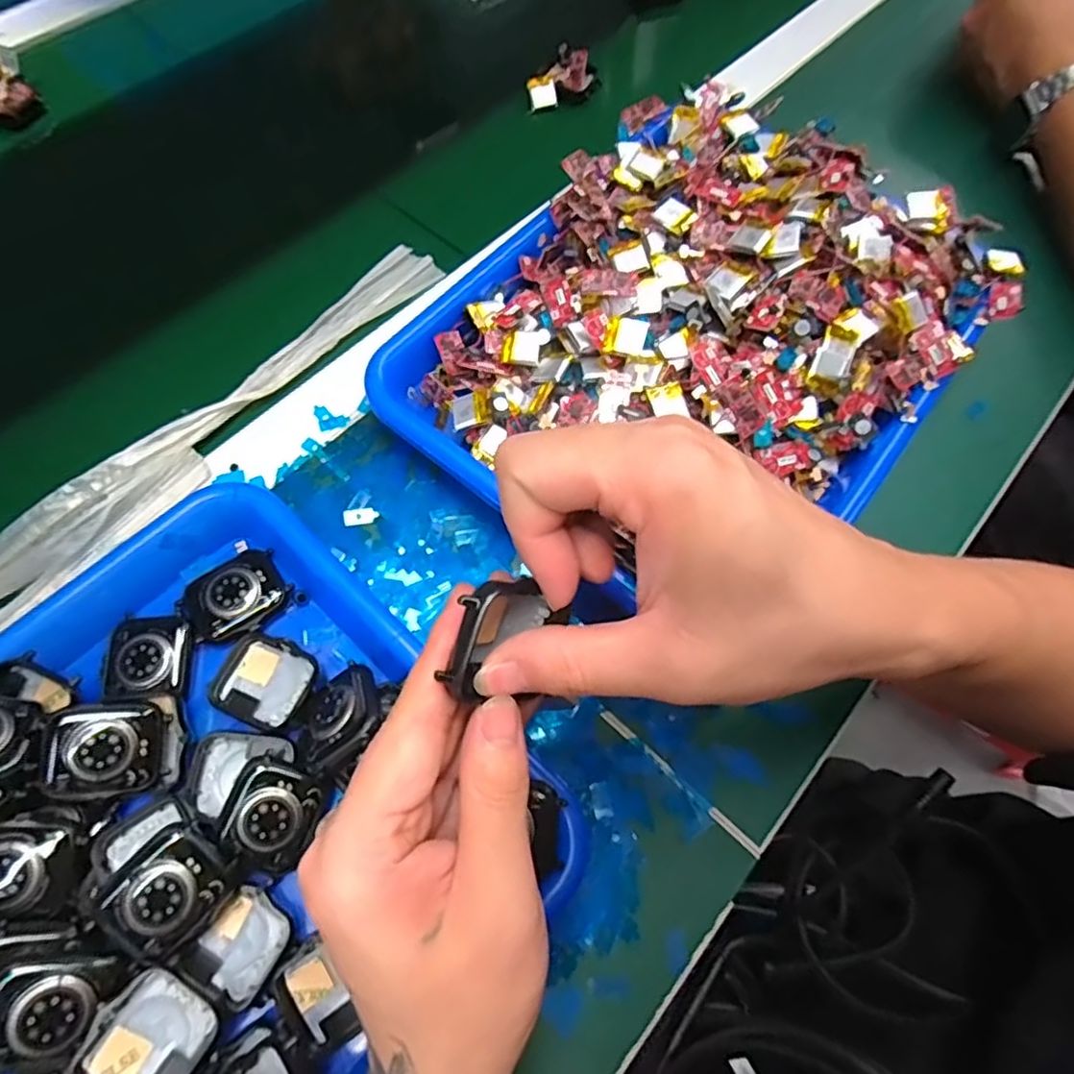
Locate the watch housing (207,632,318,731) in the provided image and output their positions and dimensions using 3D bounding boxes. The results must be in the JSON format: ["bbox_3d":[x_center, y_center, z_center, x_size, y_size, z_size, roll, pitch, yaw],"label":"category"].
[{"bbox_3d":[-0.125,0.066,0.293,0.041,0.007,0.038,24,68,7],"label":"watch housing"}]

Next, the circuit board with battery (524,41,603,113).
[{"bbox_3d":[0.019,-0.348,0.487,0.041,0.021,0.055,38,70,12],"label":"circuit board with battery"}]

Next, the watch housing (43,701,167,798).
[{"bbox_3d":[-0.180,0.089,0.266,0.042,0.010,0.037,1,81,-24],"label":"watch housing"}]

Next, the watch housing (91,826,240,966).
[{"bbox_3d":[-0.142,0.135,0.243,0.035,0.008,0.040,43,71,14],"label":"watch housing"}]

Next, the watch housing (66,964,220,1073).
[{"bbox_3d":[-0.141,0.183,0.231,0.039,0.011,0.041,39,71,13],"label":"watch housing"}]

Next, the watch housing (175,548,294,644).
[{"bbox_3d":[-0.145,0.029,0.307,0.045,0.010,0.035,-33,73,-15],"label":"watch housing"}]

